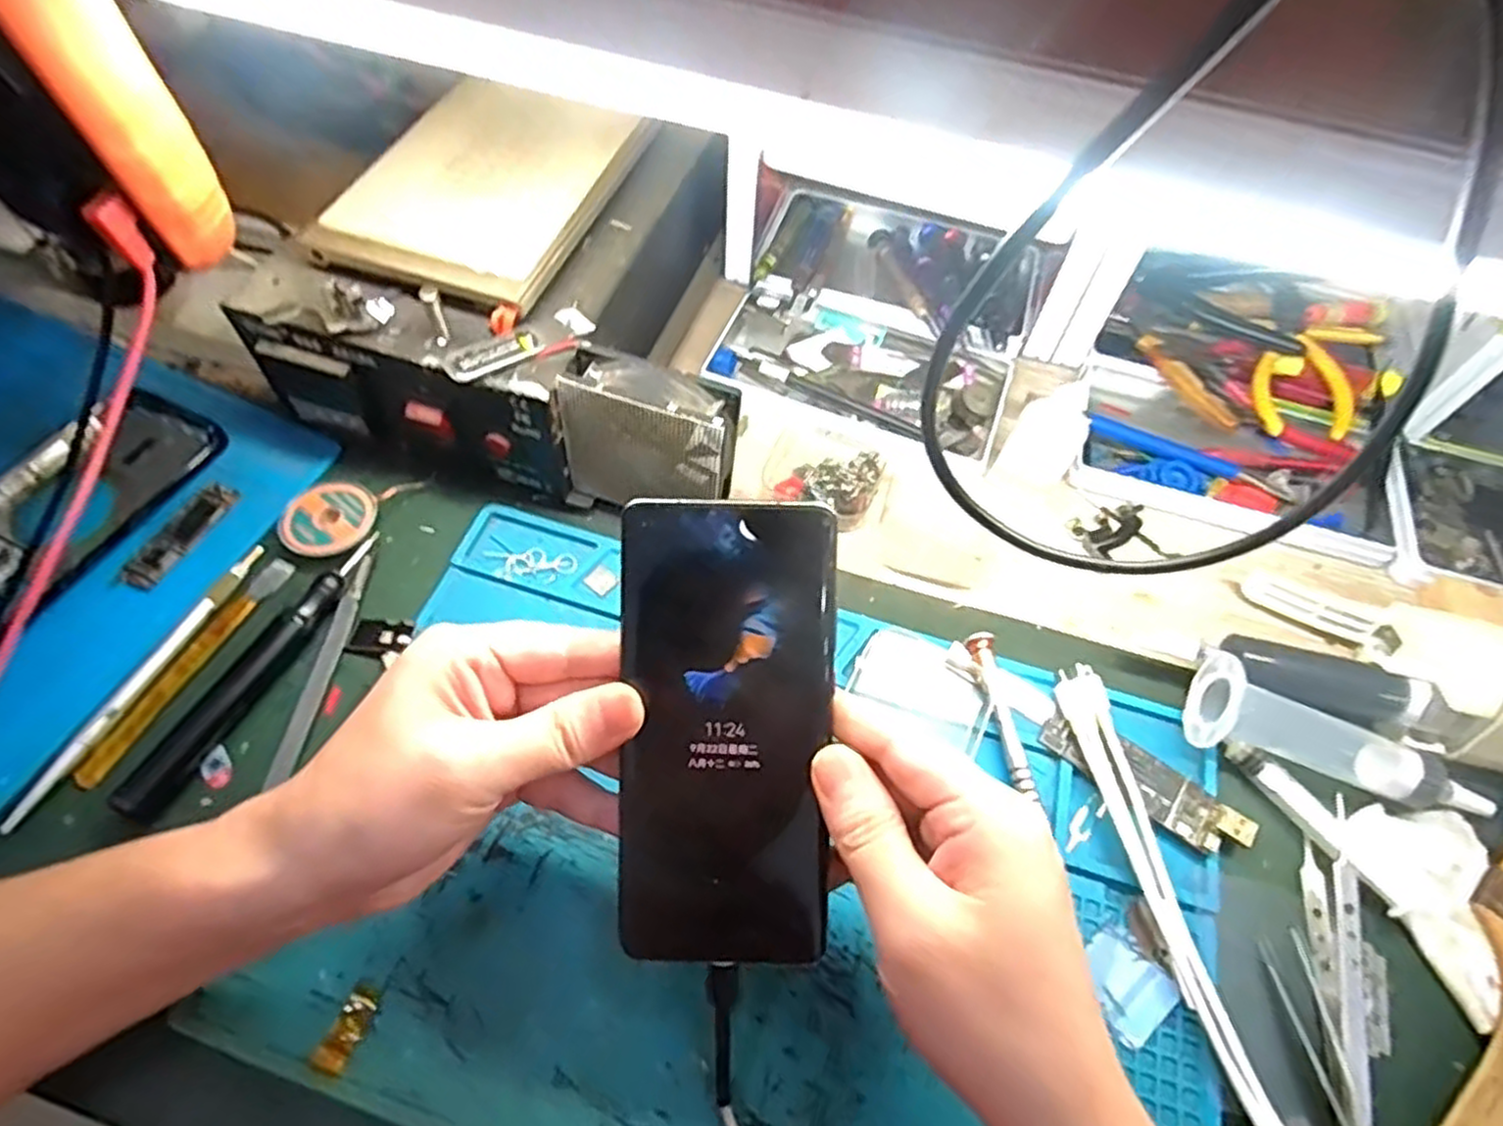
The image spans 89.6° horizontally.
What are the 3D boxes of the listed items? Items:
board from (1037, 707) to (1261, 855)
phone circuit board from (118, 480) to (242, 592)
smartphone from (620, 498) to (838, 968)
[{"bbox_3d":[0.176,0.097,0.339,0.093,0.007,0.028,32,62,15],"label":"board"},{"bbox_3d":[-0.288,-0.014,0.383,0.018,0.005,0.063,22,60,9],"label":"phone circuit board"},{"bbox_3d":[-0.008,0.058,0.256,0.070,0.004,0.155,1,93,4],"label":"smartphone"}]

